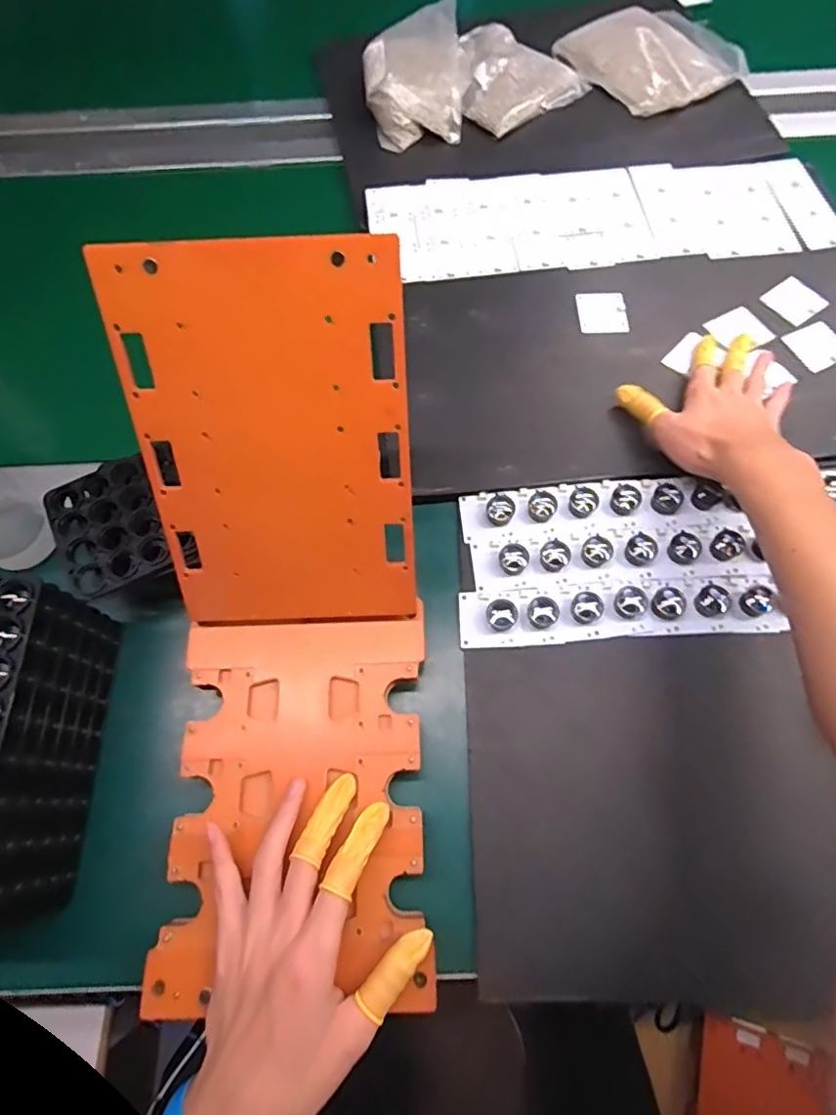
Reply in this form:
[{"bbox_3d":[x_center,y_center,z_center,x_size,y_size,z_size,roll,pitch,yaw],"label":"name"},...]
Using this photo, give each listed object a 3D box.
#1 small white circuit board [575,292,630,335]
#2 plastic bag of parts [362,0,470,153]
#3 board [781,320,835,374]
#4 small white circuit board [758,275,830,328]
[{"bbox_3d":[0.176,-0.234,0.535,0.047,0.004,0.050,-3,69,1],"label":"small white circuit board"},{"bbox_3d":[-0.004,-0.564,0.659,0.122,0.048,0.175,0,69,3],"label":"plastic bag of parts"},{"bbox_3d":[0.369,-0.196,0.517,0.050,0.004,0.047,-24,70,-6],"label":"board"},{"bbox_3d":[0.358,-0.245,0.535,0.048,0.004,0.047,-32,71,-9],"label":"small white circuit board"}]

